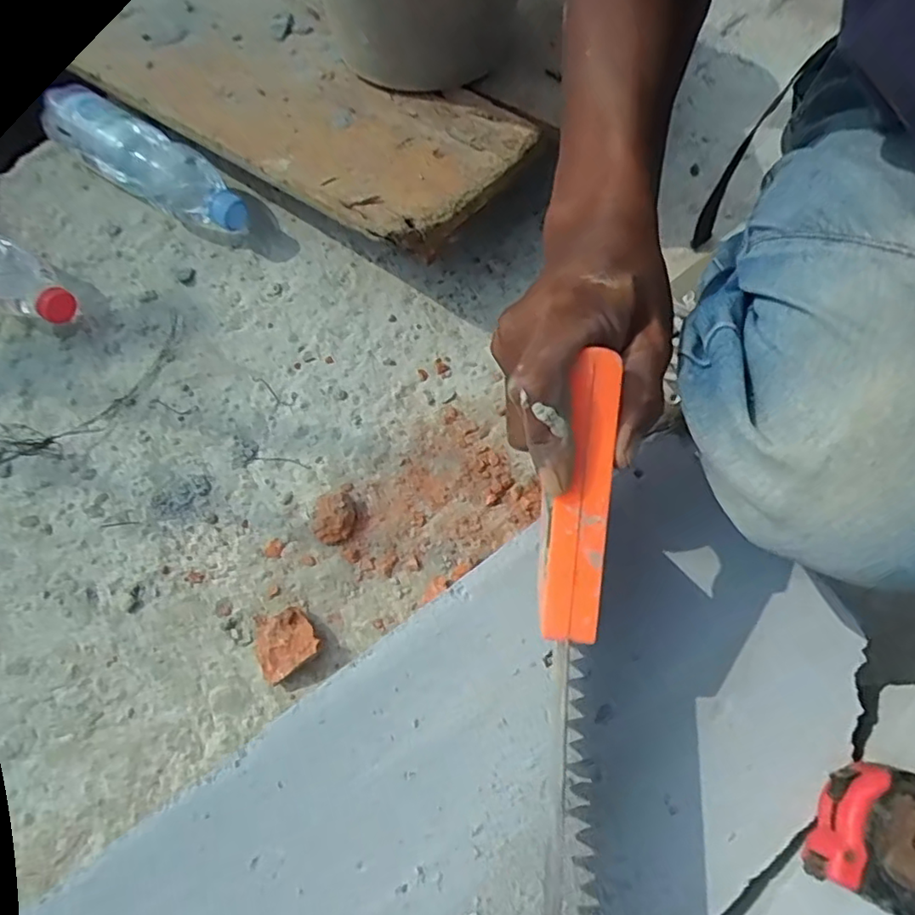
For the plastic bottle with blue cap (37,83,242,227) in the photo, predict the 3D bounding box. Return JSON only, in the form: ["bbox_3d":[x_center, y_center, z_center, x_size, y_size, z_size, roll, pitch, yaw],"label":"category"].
[{"bbox_3d":[-0.304,-0.288,0.620,0.229,0.052,0.069,35,72,11],"label":"plastic bottle with blue cap"}]

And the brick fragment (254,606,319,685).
[{"bbox_3d":[-0.132,0.137,0.472,0.047,0.022,0.050,-28,72,-11],"label":"brick fragment"}]

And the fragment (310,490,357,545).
[{"bbox_3d":[-0.102,0.049,0.512,0.036,0.014,0.042,-8,69,-4],"label":"fragment"}]

